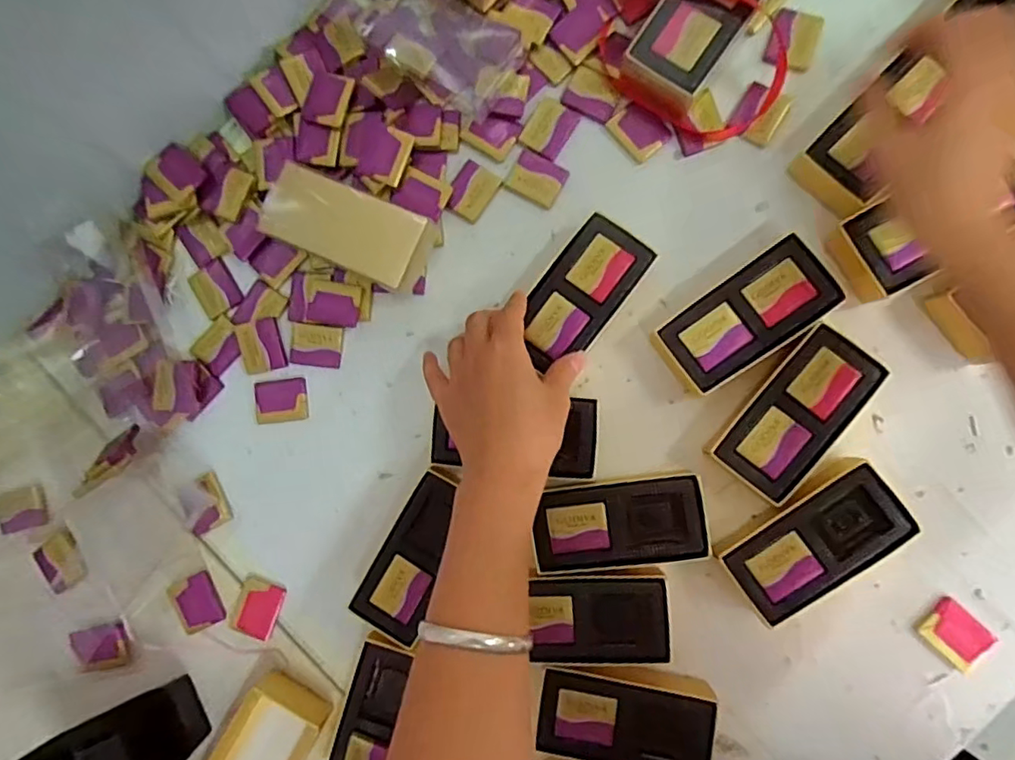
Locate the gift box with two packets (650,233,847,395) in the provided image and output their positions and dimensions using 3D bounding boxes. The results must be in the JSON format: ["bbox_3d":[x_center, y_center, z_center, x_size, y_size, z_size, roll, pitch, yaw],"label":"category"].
[{"bbox_3d":[0.161,-0.042,0.398,0.116,0.032,0.056,-35,86,4],"label":"gift box with two packets"}]

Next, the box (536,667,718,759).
[{"bbox_3d":[0.079,0.226,0.393,0.112,0.032,0.063,6,89,6],"label":"box"}]

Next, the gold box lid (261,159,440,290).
[{"bbox_3d":[-0.115,-0.110,0.420,0.113,0.034,0.054,23,91,6],"label":"gold box lid"}]

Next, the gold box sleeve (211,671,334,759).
[{"bbox_3d":[-0.183,0.277,0.422,0.056,0.037,0.120,30,91,6],"label":"gold box sleeve"}]

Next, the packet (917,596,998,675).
[{"bbox_3d":[0.298,0.169,0.385,0.039,0.006,0.032,43,93,5],"label":"packet"}]

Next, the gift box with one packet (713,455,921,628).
[{"bbox_3d":[0.200,0.105,0.383,0.113,0.032,0.061,-39,85,3],"label":"gift box with one packet"}]

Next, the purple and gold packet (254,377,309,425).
[{"bbox_3d":[-0.174,0.016,0.442,0.040,0.004,0.033,-5,88,5],"label":"purple and gold packet"}]

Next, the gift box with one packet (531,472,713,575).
[{"bbox_3d":[0.076,0.098,0.400,0.112,0.032,0.057,-7,88,5],"label":"gift box with one packet"}]

